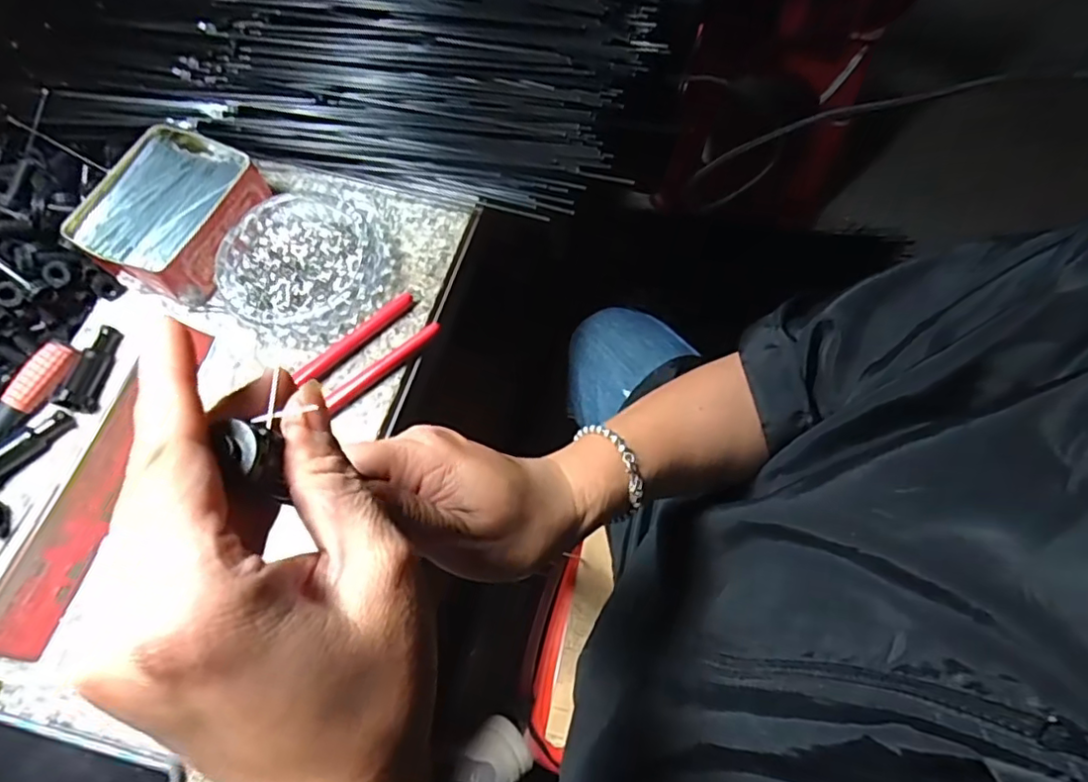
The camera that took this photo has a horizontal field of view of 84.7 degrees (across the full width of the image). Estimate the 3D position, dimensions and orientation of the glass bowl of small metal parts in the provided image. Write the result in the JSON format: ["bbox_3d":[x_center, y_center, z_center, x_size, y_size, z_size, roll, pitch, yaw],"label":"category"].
[{"bbox_3d":[-0.184,-0.093,0.455,0.121,0.026,0.114,-1,67,2],"label":"glass bowl of small metal parts"}]

